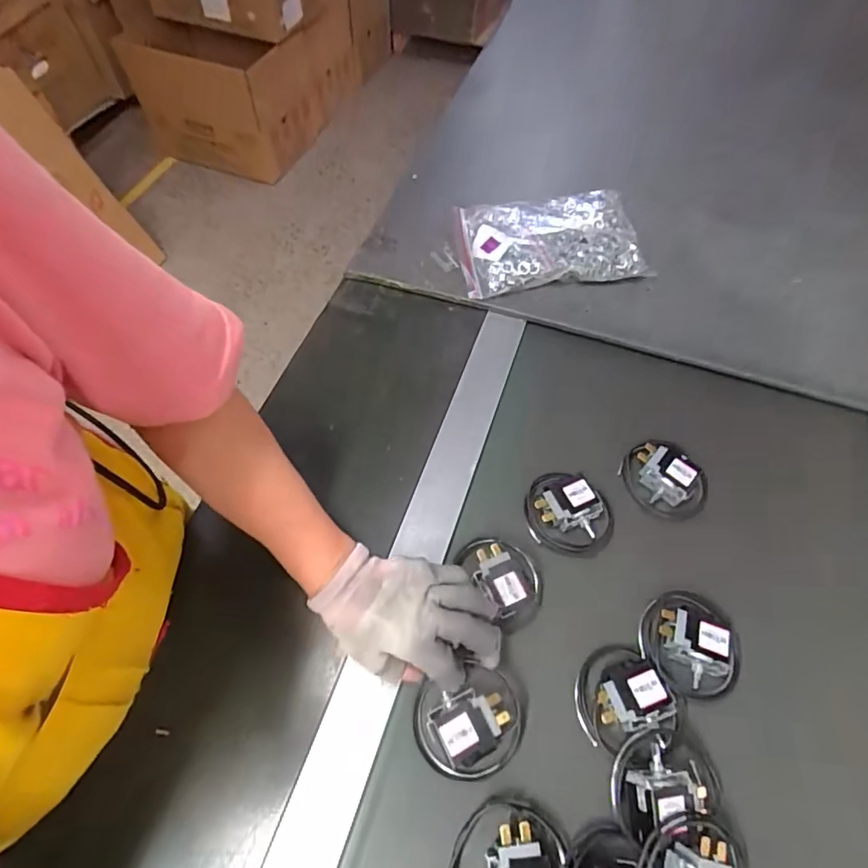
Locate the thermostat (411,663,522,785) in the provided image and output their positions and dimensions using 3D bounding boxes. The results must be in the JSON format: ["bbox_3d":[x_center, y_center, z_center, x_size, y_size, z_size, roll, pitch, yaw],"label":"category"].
[{"bbox_3d":[0.025,0.222,0.392,0.078,0.026,0.072,2,60,-3],"label":"thermostat"}]

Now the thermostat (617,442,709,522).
[{"bbox_3d":[0.230,0.049,0.506,0.063,0.042,0.078,-20,63,-15],"label":"thermostat"}]

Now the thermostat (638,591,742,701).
[{"bbox_3d":[0.214,0.173,0.424,0.076,0.026,0.082,9,60,4],"label":"thermostat"}]

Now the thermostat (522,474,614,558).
[{"bbox_3d":[0.126,0.076,0.480,0.083,0.024,0.072,32,64,16],"label":"thermostat"}]

